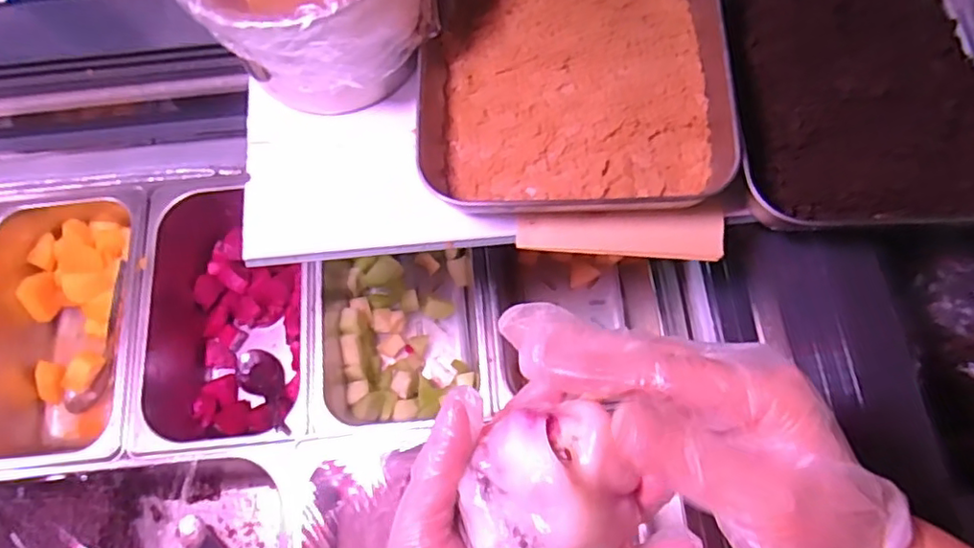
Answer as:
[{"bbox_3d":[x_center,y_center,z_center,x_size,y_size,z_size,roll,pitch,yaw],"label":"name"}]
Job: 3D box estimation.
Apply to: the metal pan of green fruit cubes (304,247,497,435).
[{"bbox_3d":[-0.077,0.060,0.588,0.168,0.089,0.197,-6,71,-1],"label":"metal pan of green fruit cubes"}]

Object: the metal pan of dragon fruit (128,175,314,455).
[{"bbox_3d":[-0.239,0.040,0.603,0.159,0.102,0.258,-6,71,-1],"label":"metal pan of dragon fruit"}]

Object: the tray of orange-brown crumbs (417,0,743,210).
[{"bbox_3d":[0.057,-0.165,0.419,0.194,0.049,0.266,1,71,2],"label":"tray of orange-brown crumbs"}]

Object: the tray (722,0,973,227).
[{"bbox_3d":[0.246,-0.152,0.402,0.188,0.041,0.263,-2,71,1],"label":"tray"}]

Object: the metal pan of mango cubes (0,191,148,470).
[{"bbox_3d":[-0.402,0.054,0.601,0.166,0.089,0.257,-5,71,0],"label":"metal pan of mango cubes"}]

